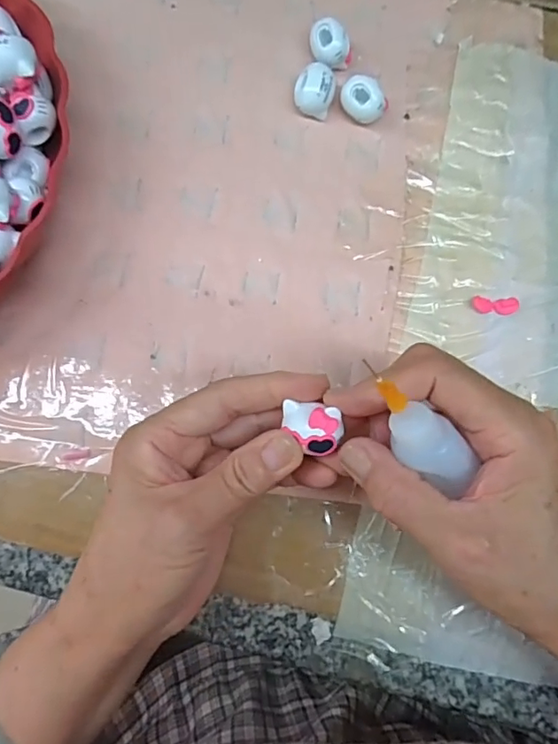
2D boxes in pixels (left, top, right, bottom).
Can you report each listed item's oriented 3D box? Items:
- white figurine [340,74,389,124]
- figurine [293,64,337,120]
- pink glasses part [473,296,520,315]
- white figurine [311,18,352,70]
[{"bbox_3d":[0.047,-0.151,0.294,0.026,0.021,0.018,16,81,1],"label":"white figurine"},{"bbox_3d":[0.020,-0.157,0.294,0.022,0.020,0.021,0,81,-2],"label":"figurine"},{"bbox_3d":[0.117,-0.036,0.284,0.023,0.007,0.009,4,81,-1],"label":"pink glasses part"},{"bbox_3d":[0.028,-0.184,0.299,0.024,0.023,0.018,30,81,3],"label":"white figurine"}]

